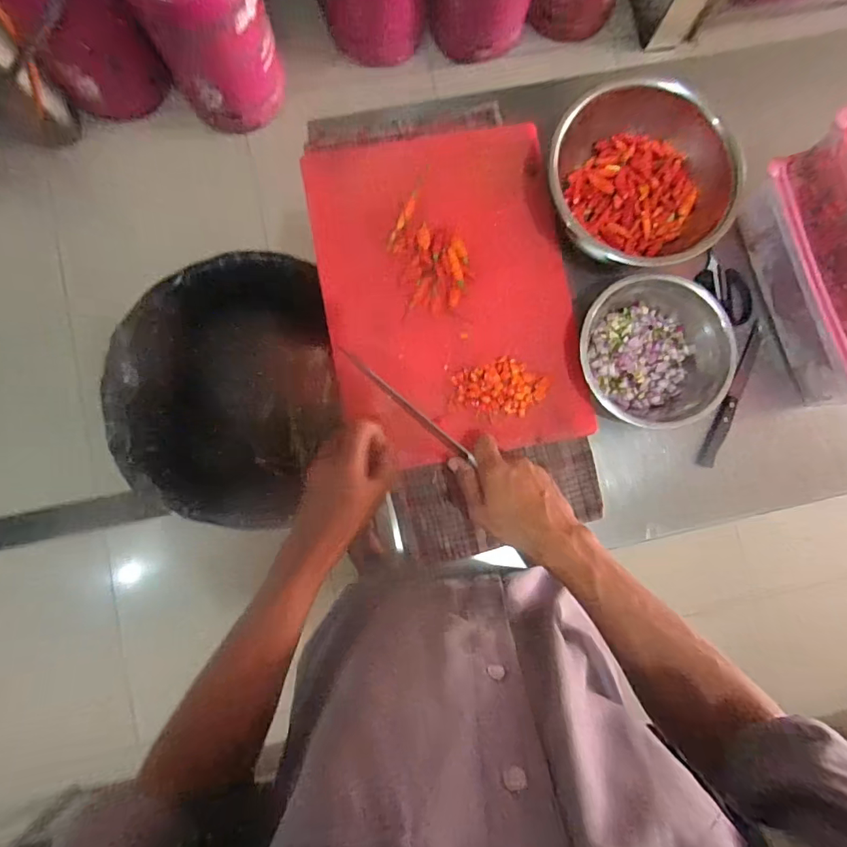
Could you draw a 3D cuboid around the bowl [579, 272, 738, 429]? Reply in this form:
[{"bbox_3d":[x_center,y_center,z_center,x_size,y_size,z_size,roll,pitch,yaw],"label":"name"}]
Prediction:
[{"bbox_3d":[0.260,-0.079,0.552,0.160,0.065,0.166,0,86,-3],"label":"bowl"}]

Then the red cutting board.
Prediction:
[{"bbox_3d":[0.028,-0.156,0.570,0.281,0.024,0.382,-9,86,-3],"label":"red cutting board"}]

